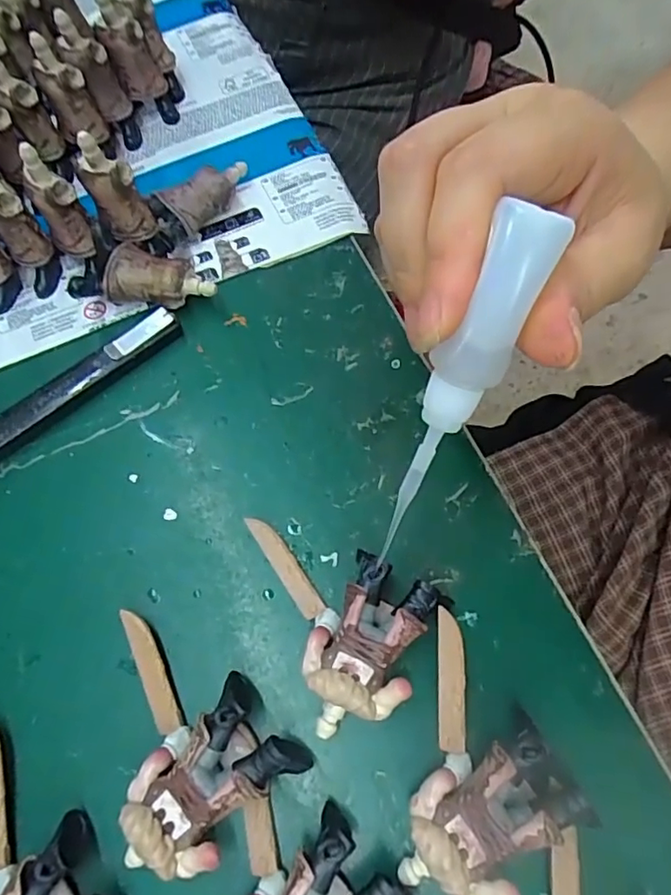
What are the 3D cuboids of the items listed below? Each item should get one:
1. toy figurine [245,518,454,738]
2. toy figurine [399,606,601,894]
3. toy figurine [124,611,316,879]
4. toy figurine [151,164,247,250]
[{"bbox_3d":[0.007,0.052,0.204,0.054,0.022,0.076,-21,67,-7],"label":"toy figurine"},{"bbox_3d":[0.052,0.098,0.182,0.048,0.022,0.077,11,67,7],"label":"toy figurine"},{"bbox_3d":[-0.054,0.092,0.189,0.051,0.022,0.077,-41,70,-14],"label":"toy figurine"},{"bbox_3d":[-0.068,-0.124,0.284,0.057,0.018,0.023,-41,71,-15],"label":"toy figurine"}]

